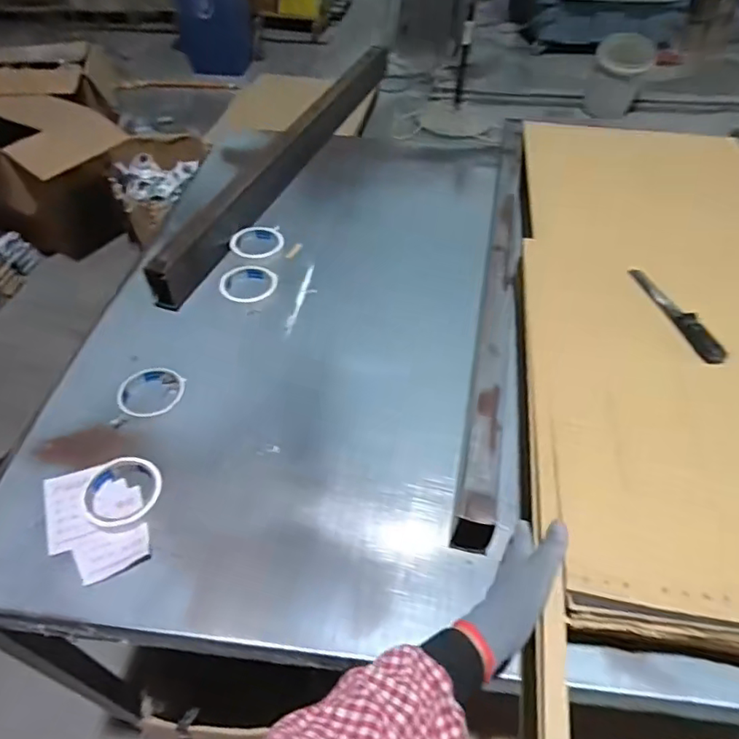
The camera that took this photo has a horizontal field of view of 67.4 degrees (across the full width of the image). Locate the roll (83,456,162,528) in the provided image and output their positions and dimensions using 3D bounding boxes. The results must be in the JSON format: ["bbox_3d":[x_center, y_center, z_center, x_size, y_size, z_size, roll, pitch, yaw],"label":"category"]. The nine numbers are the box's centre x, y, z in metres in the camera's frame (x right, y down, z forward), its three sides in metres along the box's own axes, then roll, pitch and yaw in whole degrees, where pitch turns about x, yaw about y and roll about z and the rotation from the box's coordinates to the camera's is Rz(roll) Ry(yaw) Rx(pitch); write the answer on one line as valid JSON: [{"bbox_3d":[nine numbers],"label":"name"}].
[{"bbox_3d":[-0.305,0.148,0.683,0.091,0.020,0.096,1,48,-1],"label":"roll"}]

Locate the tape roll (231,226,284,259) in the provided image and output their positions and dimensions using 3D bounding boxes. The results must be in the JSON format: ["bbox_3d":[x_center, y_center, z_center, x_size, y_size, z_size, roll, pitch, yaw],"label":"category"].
[{"bbox_3d":[-0.205,-0.238,1.024,0.090,0.015,0.093,1,48,-1],"label":"tape roll"}]

